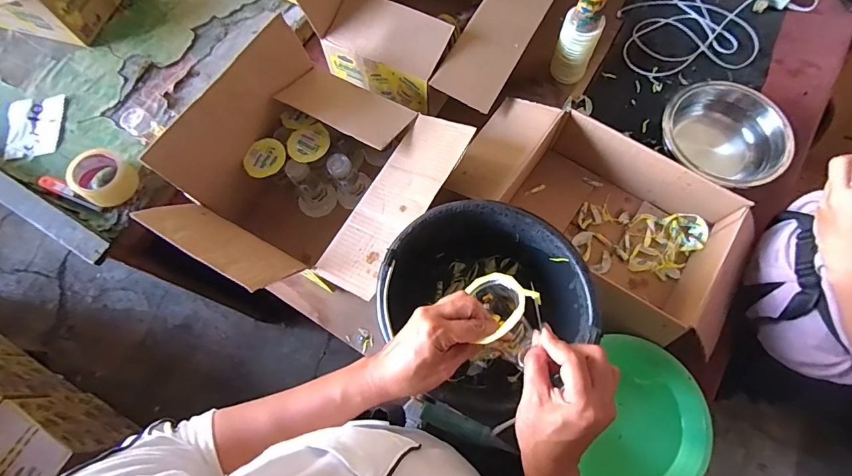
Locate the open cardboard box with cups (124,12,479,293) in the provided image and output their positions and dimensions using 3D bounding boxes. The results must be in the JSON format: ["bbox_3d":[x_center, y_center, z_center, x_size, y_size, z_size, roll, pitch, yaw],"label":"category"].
[{"bbox_3d":[-0.174,-0.086,0.706,0.391,0.235,0.395,29,74,10],"label":"open cardboard box with cups"}]

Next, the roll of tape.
[{"bbox_3d":[-0.617,-0.116,0.791,0.096,0.052,0.101,0,71,1],"label":"roll of tape"}]

